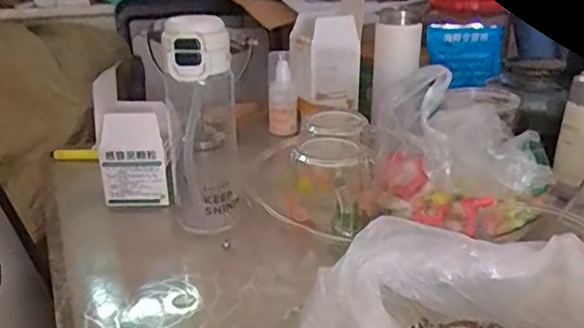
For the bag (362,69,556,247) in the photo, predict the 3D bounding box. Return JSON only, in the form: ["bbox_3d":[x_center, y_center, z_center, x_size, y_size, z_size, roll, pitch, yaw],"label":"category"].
[{"bbox_3d":[0.161,-0.006,0.563,0.169,0.138,0.108,12,25,28],"label":"bag"}]

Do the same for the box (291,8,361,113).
[{"bbox_3d":[0.053,-0.168,0.918,0.096,0.136,0.101,-9,24,-20],"label":"box"}]

